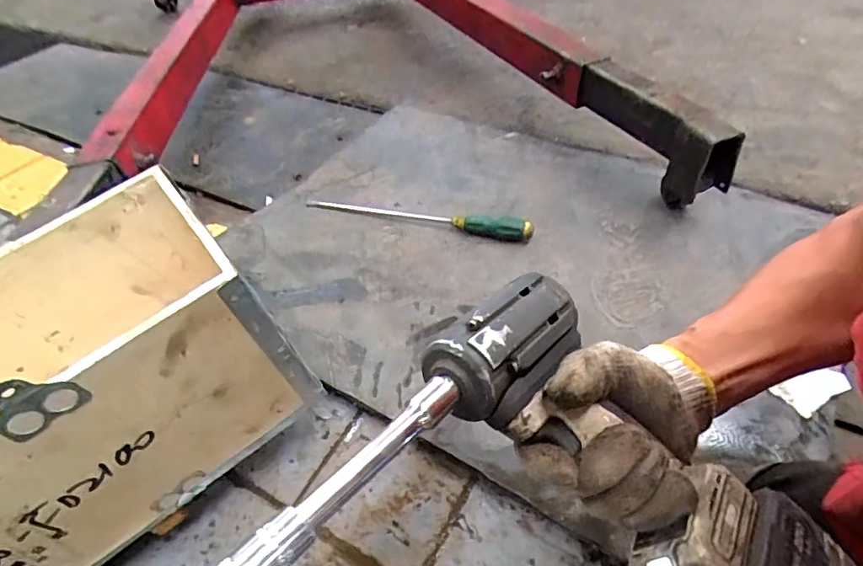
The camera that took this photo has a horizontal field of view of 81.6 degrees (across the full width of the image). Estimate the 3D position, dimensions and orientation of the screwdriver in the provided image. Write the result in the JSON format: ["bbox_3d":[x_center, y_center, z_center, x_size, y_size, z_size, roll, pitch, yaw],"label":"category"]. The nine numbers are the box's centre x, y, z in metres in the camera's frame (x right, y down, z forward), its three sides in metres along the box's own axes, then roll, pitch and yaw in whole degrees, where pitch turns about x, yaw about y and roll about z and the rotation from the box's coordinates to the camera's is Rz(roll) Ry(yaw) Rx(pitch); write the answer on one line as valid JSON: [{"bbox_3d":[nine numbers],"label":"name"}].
[{"bbox_3d":[-0.028,-0.115,0.801,0.377,0.032,0.028,13,50,15],"label":"screwdriver"}]

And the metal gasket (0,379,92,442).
[{"bbox_3d":[-0.250,0.075,0.314,0.049,0.051,0.004,-35,55,-25],"label":"metal gasket"}]

